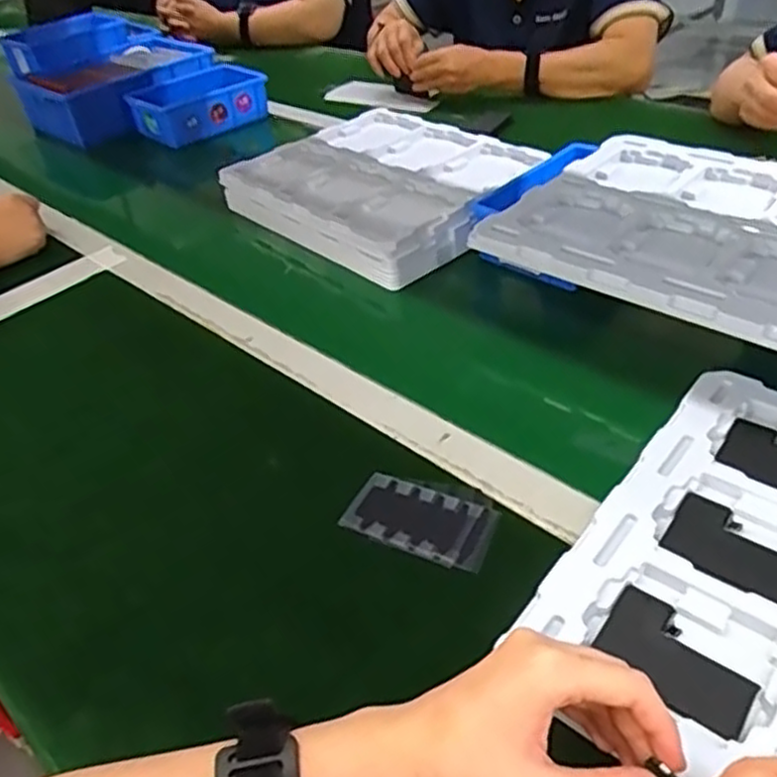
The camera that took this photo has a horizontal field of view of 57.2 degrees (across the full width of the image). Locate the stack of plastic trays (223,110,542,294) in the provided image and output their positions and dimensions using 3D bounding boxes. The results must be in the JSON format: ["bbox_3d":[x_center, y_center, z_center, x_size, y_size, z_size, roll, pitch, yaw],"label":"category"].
[{"bbox_3d":[0.002,-0.245,0.862,0.279,0.055,0.376,-33,45,-28],"label":"stack of plastic trays"}]

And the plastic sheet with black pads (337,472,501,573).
[{"bbox_3d":[0.024,0.085,0.479,0.096,0.004,0.058,14,46,23],"label":"plastic sheet with black pads"}]

